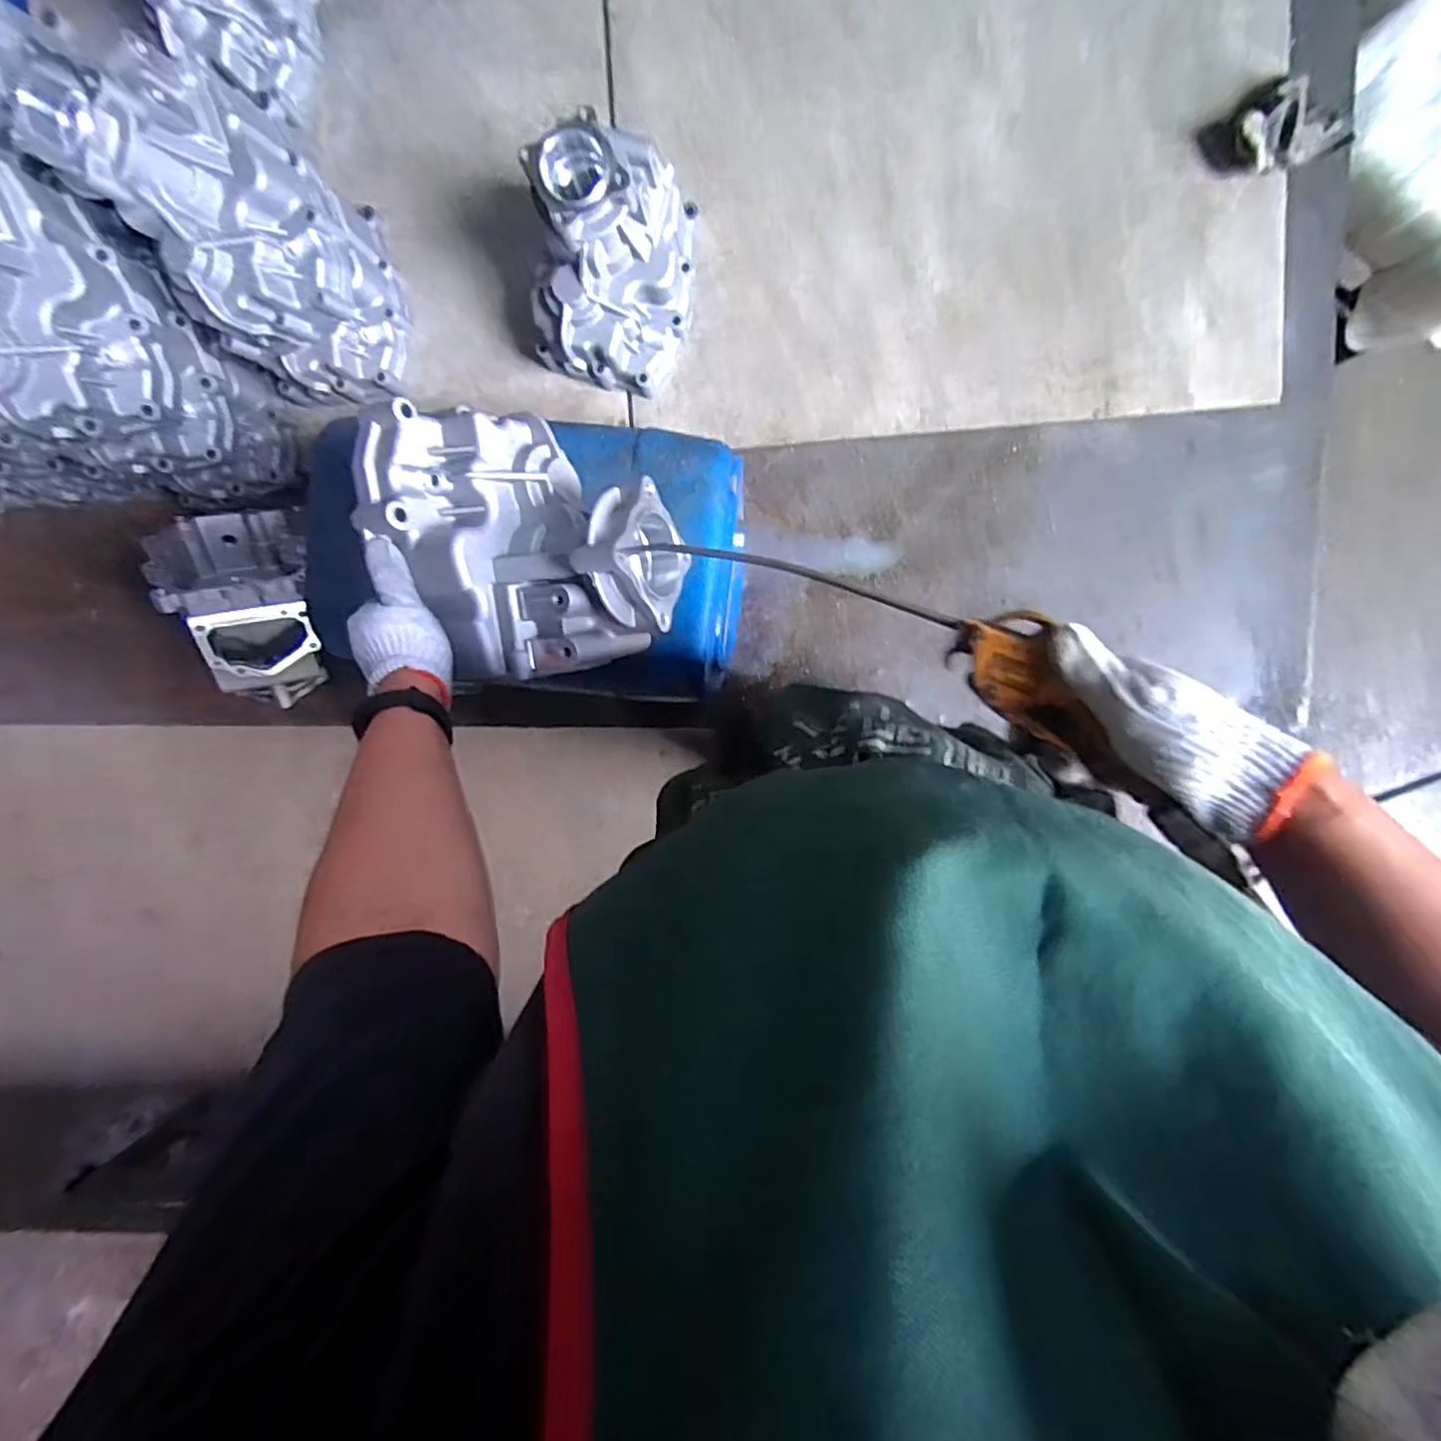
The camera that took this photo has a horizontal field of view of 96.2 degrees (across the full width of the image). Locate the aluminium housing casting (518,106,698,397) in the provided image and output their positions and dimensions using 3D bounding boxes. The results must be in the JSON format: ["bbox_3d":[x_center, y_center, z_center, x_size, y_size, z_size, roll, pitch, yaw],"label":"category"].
[{"bbox_3d":[-0.118,-0.496,0.683,0.161,0.165,0.204,16,96,3],"label":"aluminium housing casting"}]

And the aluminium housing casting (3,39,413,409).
[{"bbox_3d":[-0.484,-0.486,0.666,0.183,0.285,0.181,-28,93,7],"label":"aluminium housing casting"}]

